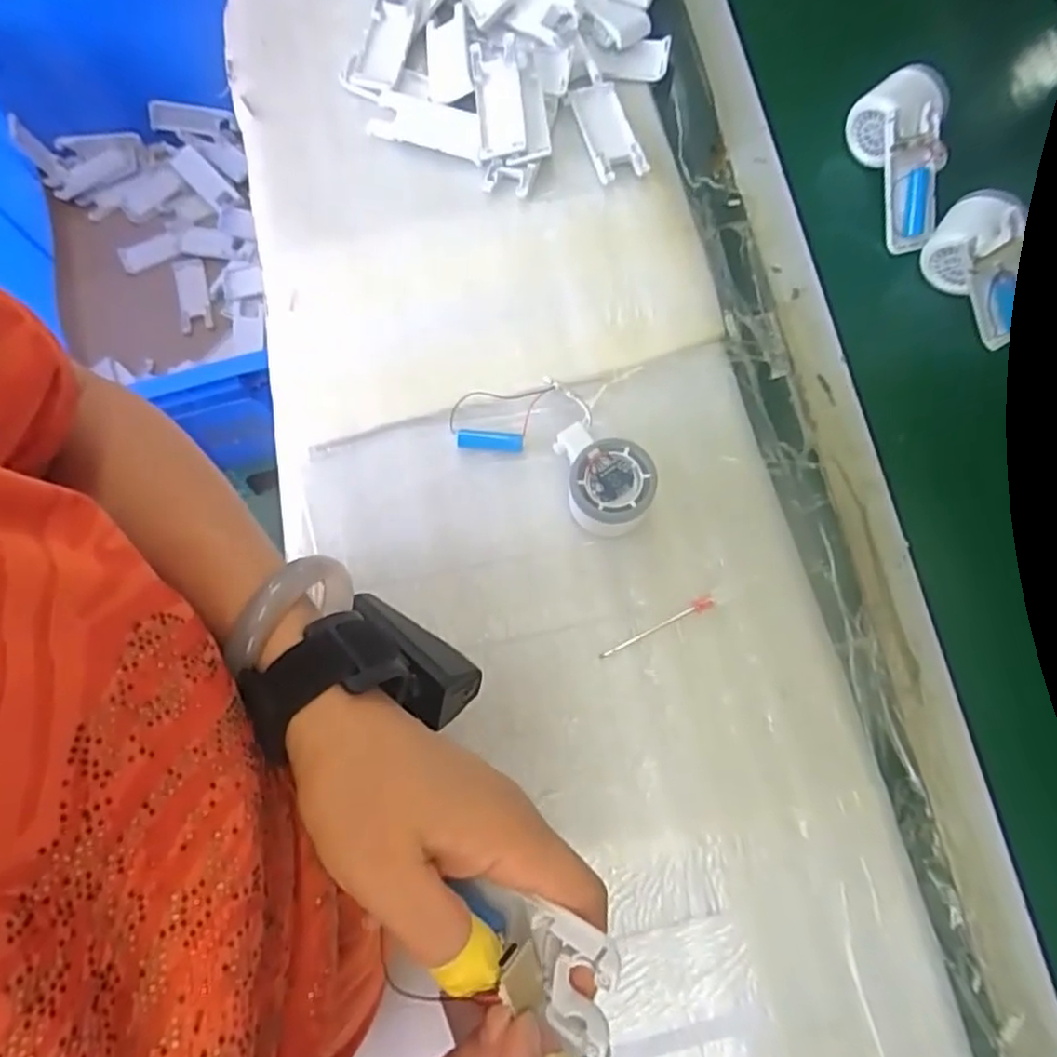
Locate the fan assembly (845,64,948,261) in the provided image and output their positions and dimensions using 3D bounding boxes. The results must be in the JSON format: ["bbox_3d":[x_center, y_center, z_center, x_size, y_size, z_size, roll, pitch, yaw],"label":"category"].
[{"bbox_3d":[0.309,-0.304,0.559,0.066,0.052,0.142,-7,89,0],"label":"fan assembly"}]

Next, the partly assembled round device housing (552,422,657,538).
[{"bbox_3d":[0.055,-0.037,0.482,0.060,0.048,0.084,-12,74,-1],"label":"partly assembled round device housing"}]

